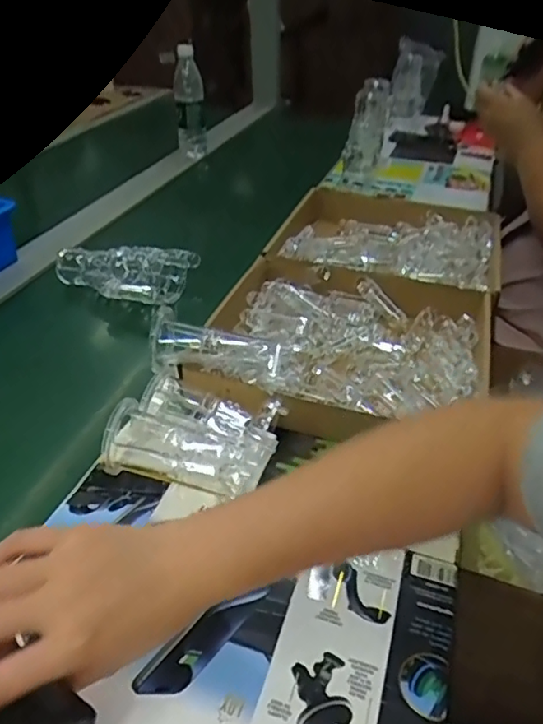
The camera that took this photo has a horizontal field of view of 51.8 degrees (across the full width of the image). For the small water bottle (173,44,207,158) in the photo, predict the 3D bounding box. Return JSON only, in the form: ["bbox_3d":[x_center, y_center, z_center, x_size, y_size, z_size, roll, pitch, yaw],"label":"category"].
[{"bbox_3d":[-0.188,-0.592,1.292,0.065,0.228,0.072,-6,38,-9],"label":"small water bottle"}]

